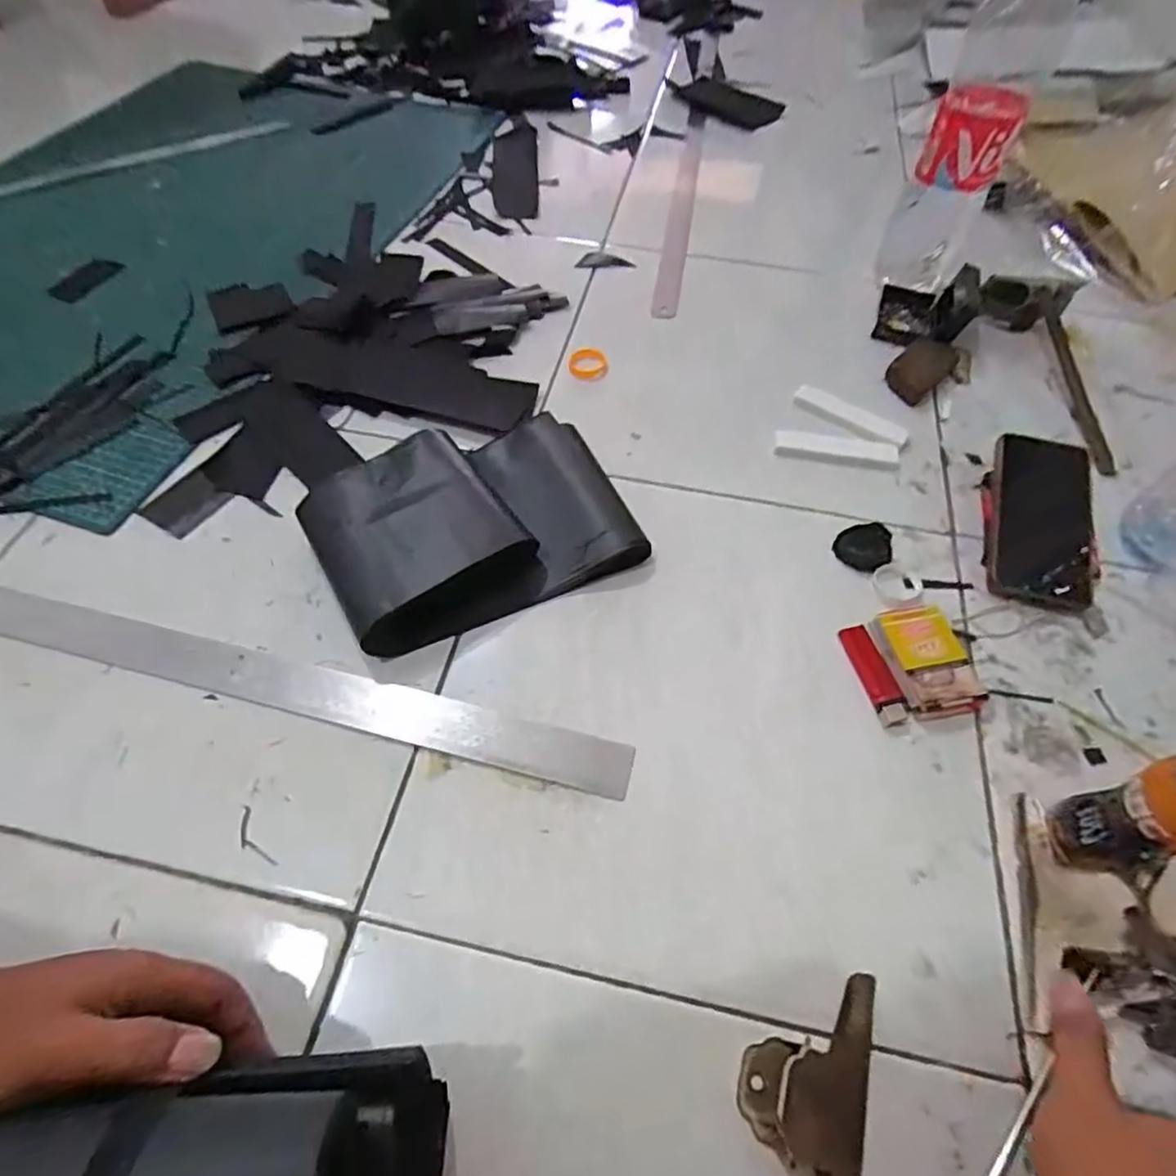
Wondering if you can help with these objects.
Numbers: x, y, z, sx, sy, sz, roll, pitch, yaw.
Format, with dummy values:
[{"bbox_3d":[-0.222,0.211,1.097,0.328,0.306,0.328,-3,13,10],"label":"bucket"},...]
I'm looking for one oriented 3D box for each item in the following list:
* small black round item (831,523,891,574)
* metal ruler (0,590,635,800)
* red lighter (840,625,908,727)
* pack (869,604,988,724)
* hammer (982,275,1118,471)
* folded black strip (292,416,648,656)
[{"bbox_3d":[0.245,-0.040,0.555,0.044,0.006,0.060,32,63,17],"label":"small black round item"},{"bbox_3d":[-0.274,0.061,0.480,0.622,0.007,0.038,13,59,7],"label":"metal ruler"},{"bbox_3d":[0.219,0.065,0.485,0.025,0.007,0.080,-11,59,-8],"label":"red lighter"},{"bbox_3d":[0.258,0.055,0.485,0.058,0.020,0.087,-8,59,-6],"label":"pack"},{"bbox_3d":[0.487,-0.234,0.662,0.107,0.042,0.261,6,58,2],"label":"hammer"},{"bbox_3d":[-0.096,-0.058,0.530,0.243,0.053,0.167,-21,61,-14],"label":"folded black strip"}]

